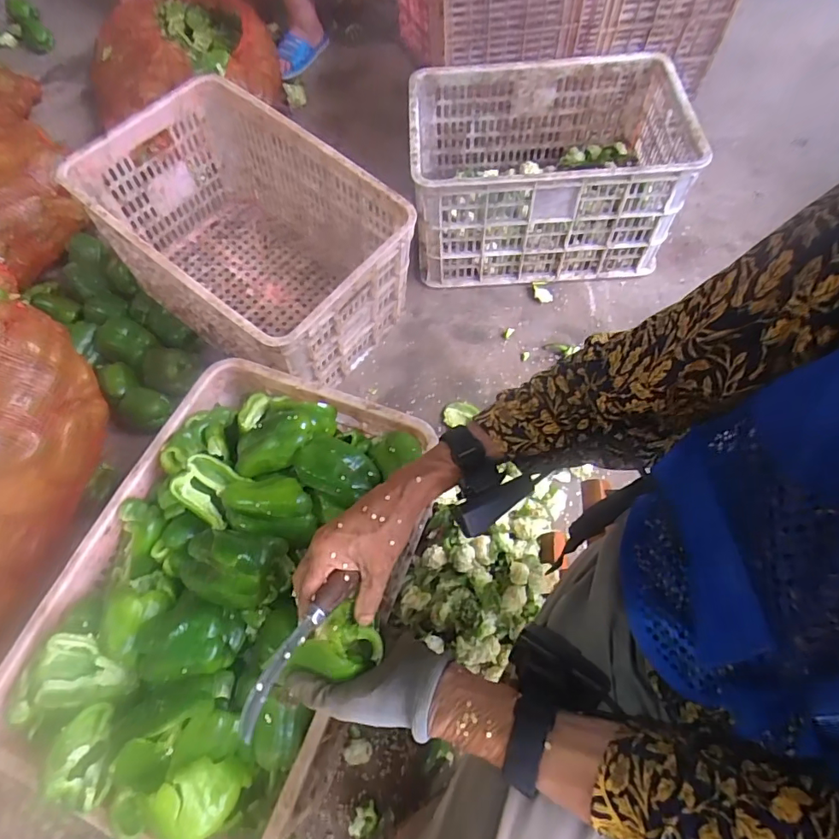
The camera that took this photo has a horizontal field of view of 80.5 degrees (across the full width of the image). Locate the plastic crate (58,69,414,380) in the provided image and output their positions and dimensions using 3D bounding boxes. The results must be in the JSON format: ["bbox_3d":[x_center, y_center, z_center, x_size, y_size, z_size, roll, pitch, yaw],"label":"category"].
[{"bbox_3d":[-0.318,-0.338,0.982,0.585,0.331,0.375,37,69,19],"label":"plastic crate"}]

